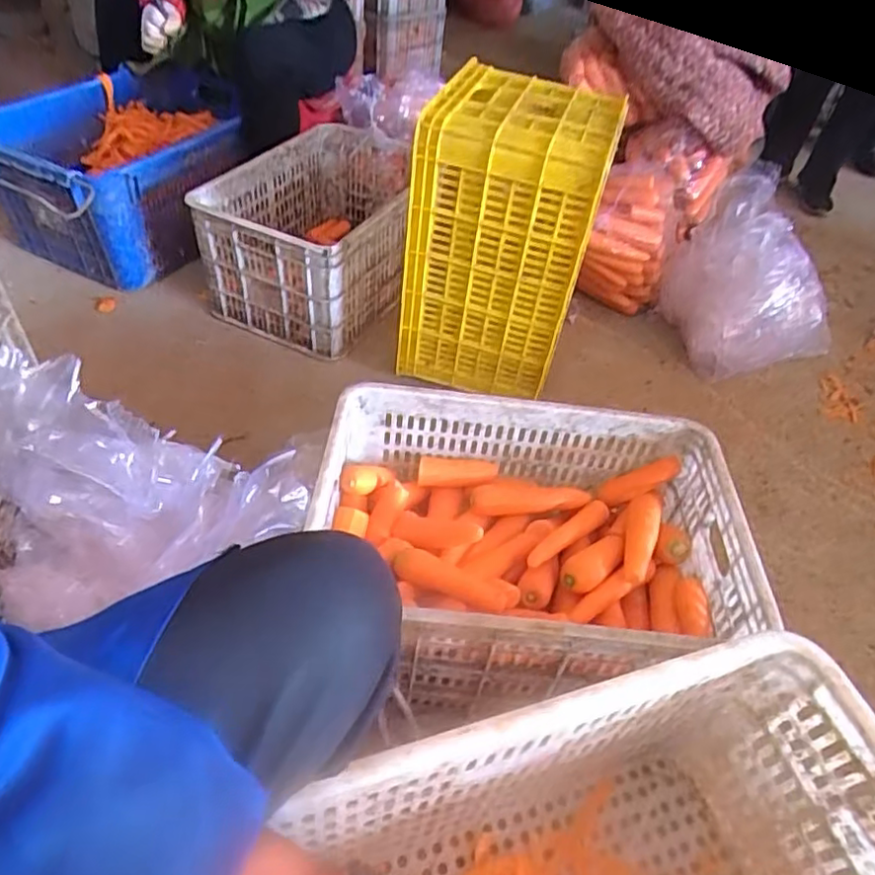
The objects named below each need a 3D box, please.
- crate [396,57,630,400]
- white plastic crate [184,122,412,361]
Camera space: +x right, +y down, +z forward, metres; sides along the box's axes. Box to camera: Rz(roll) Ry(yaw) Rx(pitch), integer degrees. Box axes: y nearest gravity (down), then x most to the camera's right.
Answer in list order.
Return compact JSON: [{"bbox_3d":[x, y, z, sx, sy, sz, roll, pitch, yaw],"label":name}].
[{"bbox_3d":[0.127,-0.355,1.160,0.283,0.482,0.269,21,48,14],"label":"crate"},{"bbox_3d":[-0.251,-0.481,1.456,0.377,0.243,0.536,18,47,11],"label":"white plastic crate"}]

